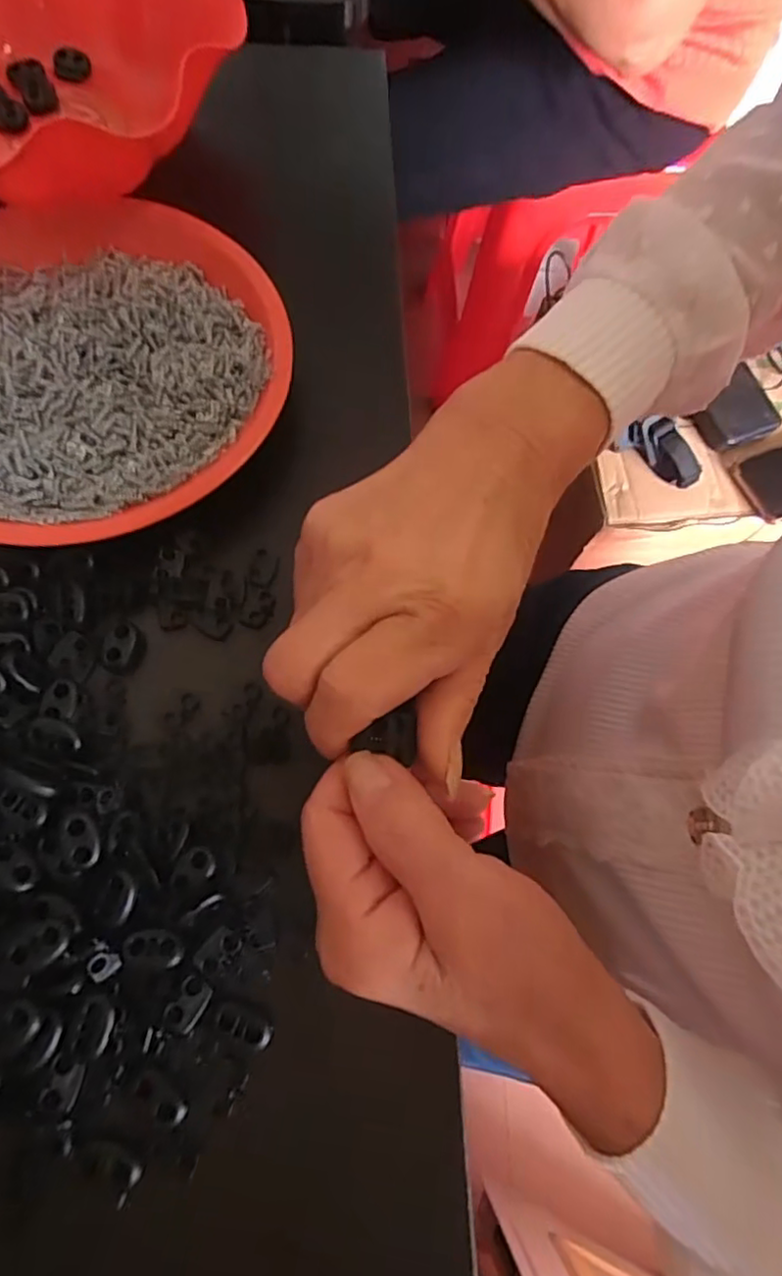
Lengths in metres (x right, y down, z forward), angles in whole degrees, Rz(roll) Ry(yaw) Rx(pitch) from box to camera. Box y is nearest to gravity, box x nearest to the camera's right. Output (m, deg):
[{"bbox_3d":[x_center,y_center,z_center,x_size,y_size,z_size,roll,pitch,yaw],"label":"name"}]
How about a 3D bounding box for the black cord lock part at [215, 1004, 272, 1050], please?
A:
[{"bbox_3d":[-0.053,0.140,0.226,0.021,0.004,0.010,22,70,4],"label":"black cord lock part"}]

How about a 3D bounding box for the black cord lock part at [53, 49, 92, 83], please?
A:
[{"bbox_3d":[-0.193,-0.347,0.382,0.021,0.010,0.013,-16,73,-10],"label":"black cord lock part"}]

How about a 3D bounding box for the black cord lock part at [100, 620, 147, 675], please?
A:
[{"bbox_3d":[-0.114,0.004,0.269,0.017,0.008,0.023,9,70,-1],"label":"black cord lock part"}]

